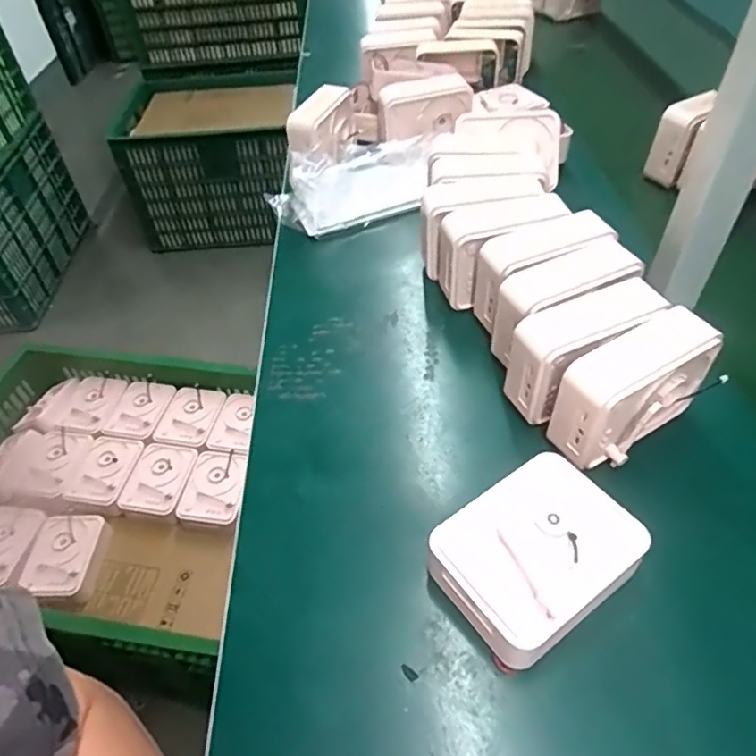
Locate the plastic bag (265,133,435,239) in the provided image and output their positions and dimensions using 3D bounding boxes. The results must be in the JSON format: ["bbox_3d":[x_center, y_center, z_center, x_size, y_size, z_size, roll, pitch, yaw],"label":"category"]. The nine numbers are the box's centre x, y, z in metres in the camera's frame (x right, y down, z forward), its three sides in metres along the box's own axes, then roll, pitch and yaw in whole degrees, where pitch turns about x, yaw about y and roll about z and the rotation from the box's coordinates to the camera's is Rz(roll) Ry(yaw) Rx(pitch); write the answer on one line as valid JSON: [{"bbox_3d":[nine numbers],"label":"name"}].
[{"bbox_3d":[-0.028,-0.253,0.731,0.198,0.082,0.074,-26,52,-19],"label":"plastic bag"}]

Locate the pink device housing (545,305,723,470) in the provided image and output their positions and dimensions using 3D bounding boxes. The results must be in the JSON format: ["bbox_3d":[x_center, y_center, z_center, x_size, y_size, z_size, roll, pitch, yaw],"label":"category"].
[{"bbox_3d":[0.202,0.016,0.456,0.119,0.104,0.052,-25,51,-18],"label":"pink device housing"}]

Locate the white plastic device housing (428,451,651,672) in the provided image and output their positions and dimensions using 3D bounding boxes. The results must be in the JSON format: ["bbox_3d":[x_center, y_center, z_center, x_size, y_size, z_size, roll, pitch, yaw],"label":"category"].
[{"bbox_3d":[0.111,0.125,0.399,0.136,0.050,0.105,-30,53,-21],"label":"white plastic device housing"}]

